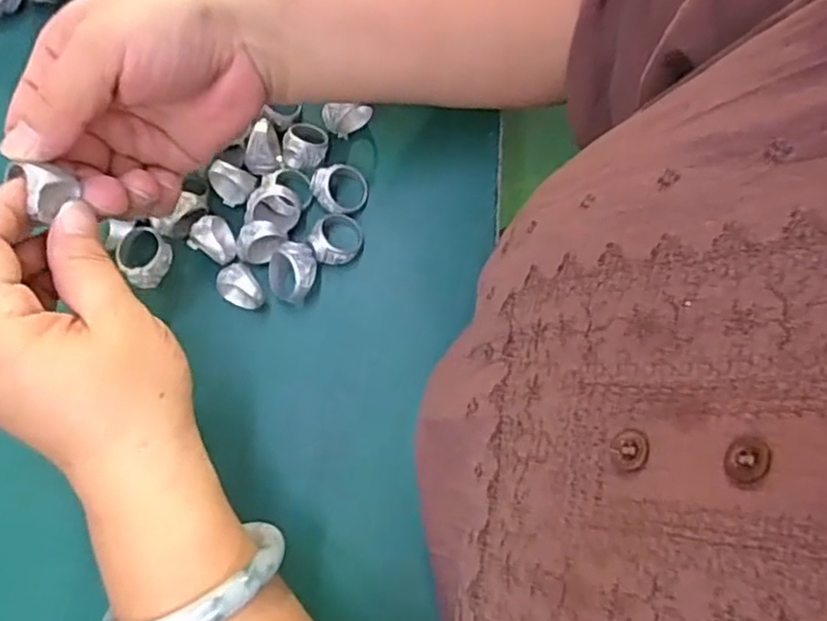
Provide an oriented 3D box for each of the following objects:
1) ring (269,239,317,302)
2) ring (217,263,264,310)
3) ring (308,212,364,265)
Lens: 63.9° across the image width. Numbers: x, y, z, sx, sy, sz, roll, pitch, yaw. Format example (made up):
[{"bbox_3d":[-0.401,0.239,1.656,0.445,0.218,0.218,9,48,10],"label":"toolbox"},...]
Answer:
[{"bbox_3d":[-0.062,-0.019,0.338,0.024,0.022,0.028,9,78,0],"label":"ring"},{"bbox_3d":[-0.087,-0.011,0.337,0.019,0.021,0.025,-39,82,-9],"label":"ring"},{"bbox_3d":[-0.040,-0.038,0.347,0.024,0.017,0.030,22,78,3],"label":"ring"}]

